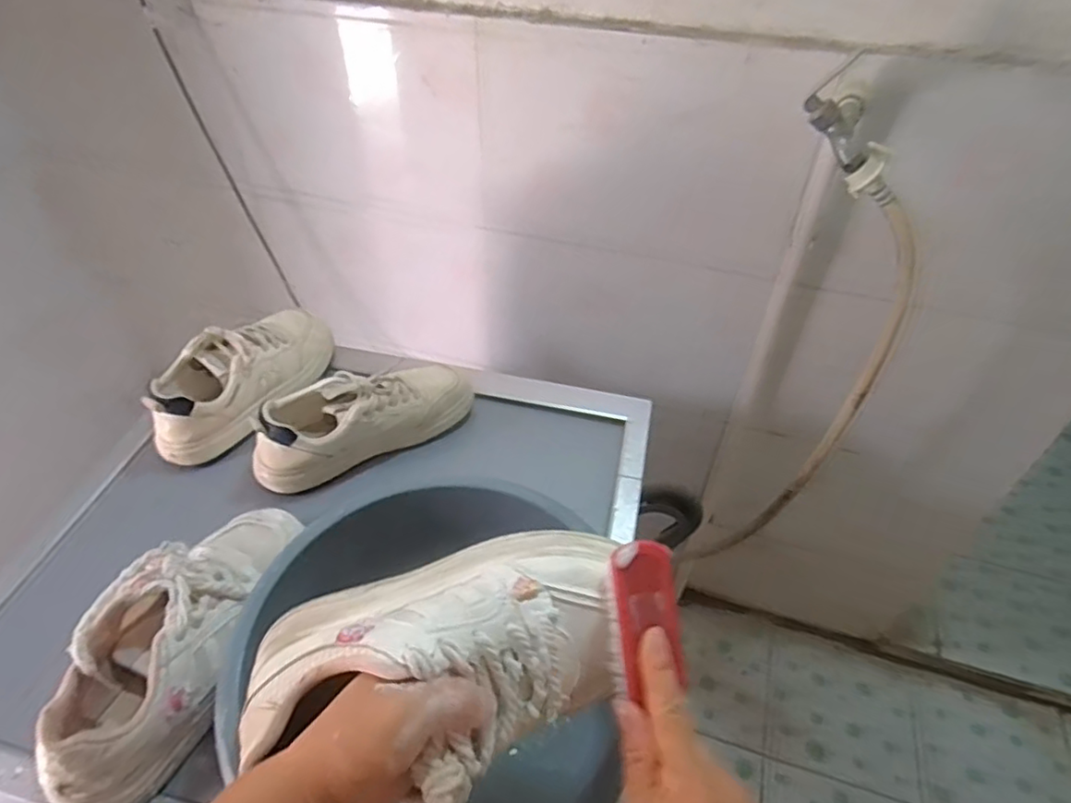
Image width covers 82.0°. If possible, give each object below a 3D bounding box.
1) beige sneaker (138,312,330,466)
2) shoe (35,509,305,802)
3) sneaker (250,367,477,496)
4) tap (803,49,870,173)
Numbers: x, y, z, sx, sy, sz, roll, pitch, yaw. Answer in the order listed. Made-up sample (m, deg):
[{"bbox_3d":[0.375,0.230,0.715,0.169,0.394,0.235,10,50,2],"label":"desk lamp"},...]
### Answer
[{"bbox_3d":[-0.342,-0.039,0.720,0.090,0.086,0.240,23,48,21],"label":"beige sneaker"},{"bbox_3d":[-0.286,0.182,0.494,0.100,0.093,0.251,9,45,9],"label":"shoe"},{"bbox_3d":[-0.192,0.011,0.685,0.248,0.089,0.082,-26,50,-25],"label":"sneaker"},{"bbox_3d":[0.320,-0.303,0.646,0.070,0.057,0.143,18,47,17],"label":"tap"}]

